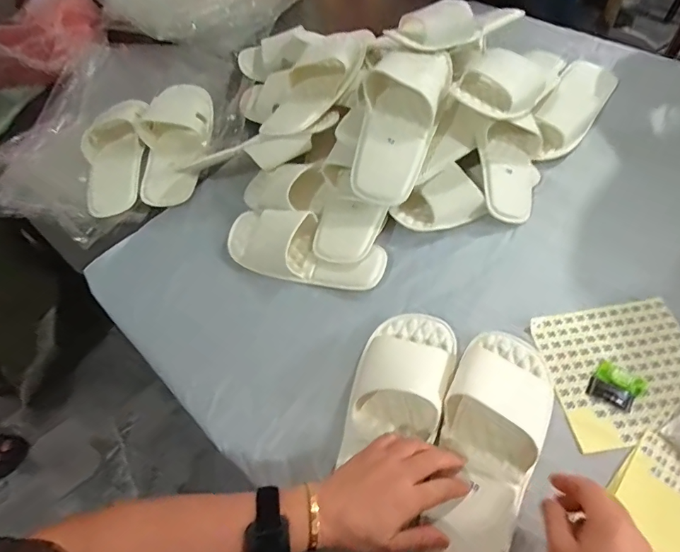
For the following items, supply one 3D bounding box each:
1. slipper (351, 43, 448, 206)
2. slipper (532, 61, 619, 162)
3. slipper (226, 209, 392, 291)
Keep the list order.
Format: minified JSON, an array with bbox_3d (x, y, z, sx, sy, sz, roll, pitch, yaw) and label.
[{"bbox_3d":[0.082,-0.219,0.604,0.108,0.059,0.244,14,79,13],"label":"slipper"},{"bbox_3d":[0.384,-0.286,0.701,0.084,0.054,0.268,28,66,22],"label":"slipper"},{"bbox_3d":[-0.052,-0.041,0.616,0.243,0.055,0.099,11,61,13],"label":"slipper"}]

